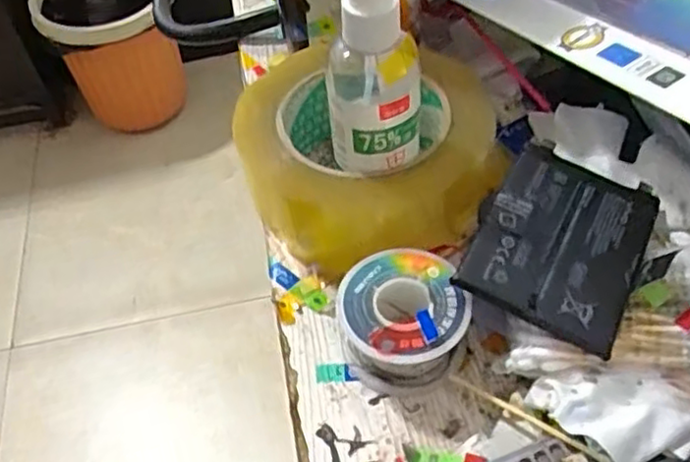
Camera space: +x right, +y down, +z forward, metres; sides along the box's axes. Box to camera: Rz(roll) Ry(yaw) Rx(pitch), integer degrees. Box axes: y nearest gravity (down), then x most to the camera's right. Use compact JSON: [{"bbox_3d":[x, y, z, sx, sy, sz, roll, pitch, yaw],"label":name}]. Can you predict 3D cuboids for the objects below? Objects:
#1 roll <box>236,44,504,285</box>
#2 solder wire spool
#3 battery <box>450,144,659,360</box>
[{"bbox_3d":[0.009,-0.039,0.343,0.112,0.049,0.120,-3,51,3],"label":"roll"},{"bbox_3d":[0.023,0.037,0.290,0.050,0.032,0.050,-3,51,3],"label":"solder wire spool"},{"bbox_3d":[0.092,0.002,0.293,0.065,0.007,0.090,26,55,12],"label":"battery"}]

